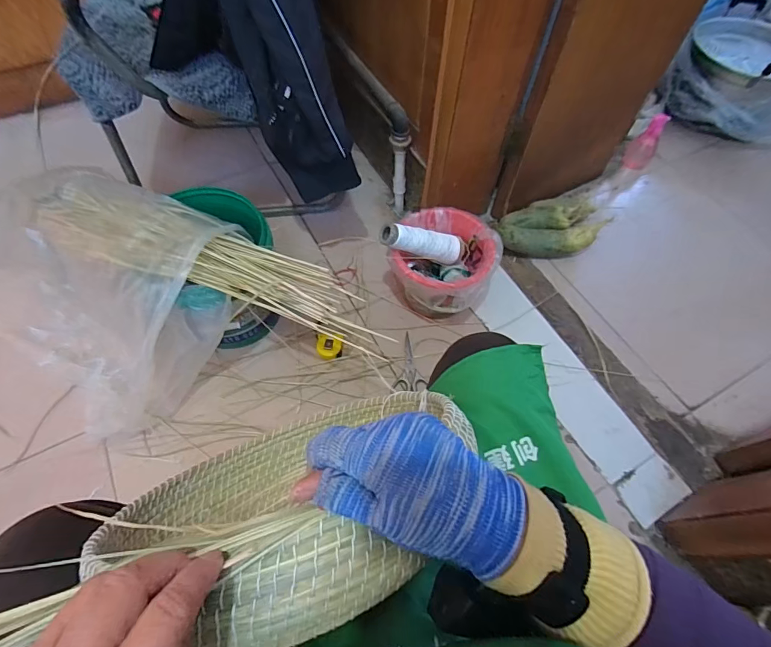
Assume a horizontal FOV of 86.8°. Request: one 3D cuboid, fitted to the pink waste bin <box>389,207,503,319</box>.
[{"bbox_3d":[0.132,-0.124,0.945,0.214,0.200,0.211,1,61,-2],"label":"pink waste bin"}]

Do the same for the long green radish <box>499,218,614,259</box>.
[{"bbox_3d":[0.425,-0.203,1.061,0.272,0.087,0.088,1,61,-2],"label":"long green radish"}]

